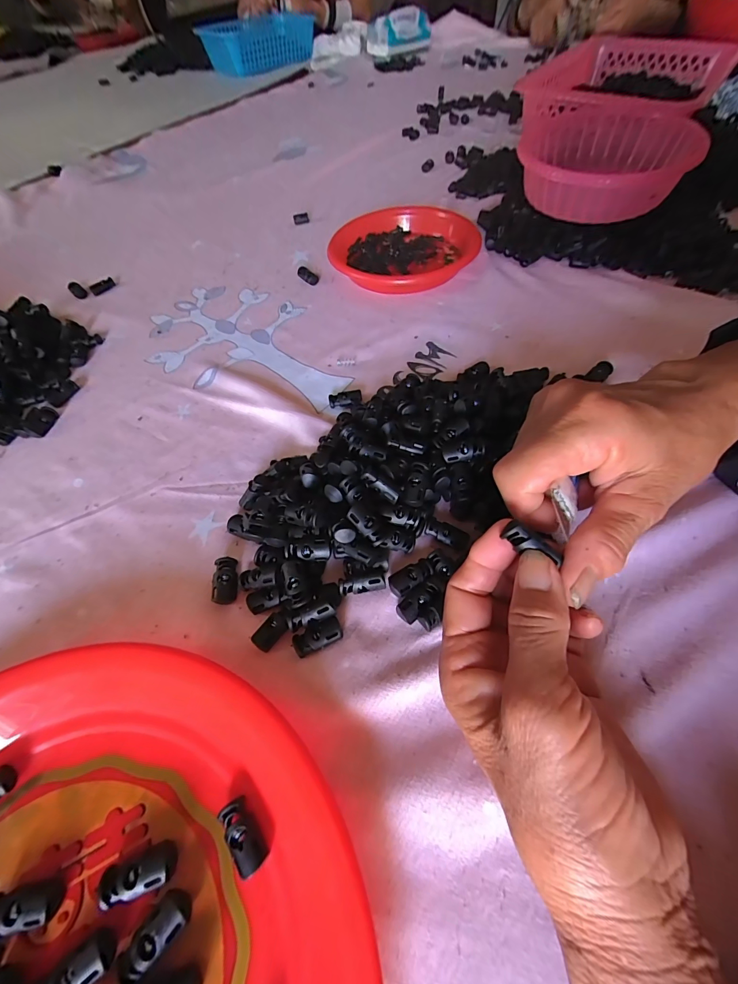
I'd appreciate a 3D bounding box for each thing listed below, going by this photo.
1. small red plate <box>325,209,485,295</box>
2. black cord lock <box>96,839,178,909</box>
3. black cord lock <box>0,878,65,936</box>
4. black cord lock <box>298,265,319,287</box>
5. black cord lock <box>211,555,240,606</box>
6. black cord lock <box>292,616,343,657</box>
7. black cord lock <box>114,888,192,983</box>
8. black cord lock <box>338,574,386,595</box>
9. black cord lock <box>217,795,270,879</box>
[{"bbox_3d":[0.038,-0.277,0.425,0.160,0.025,0.154,-2,58,2],"label":"small red plate"},{"bbox_3d":[-0.098,0.162,0.159,0.028,0.010,0.014,-18,59,-8],"label":"black cord lock"},{"bbox_3d":[-0.144,0.173,0.154,0.029,0.008,0.014,-11,58,-3],"label":"black cord lock"},{"bbox_3d":[-0.069,-0.248,0.425,0.014,0.011,0.031,-38,64,-18],"label":"black cord lock"},{"bbox_3d":[-0.089,0.055,0.232,0.013,0.011,0.027,-7,58,-1],"label":"black cord lock"},{"bbox_3d":[-0.029,0.081,0.209,0.027,0.009,0.014,-20,59,-9],"label":"black cord lock"},{"bbox_3d":[-0.085,0.178,0.149,0.013,0.010,0.029,33,65,21],"label":"black cord lock"},{"bbox_3d":[-0.004,0.056,0.222,0.028,0.010,0.009,-4,58,1],"label":"black cord lock"},{"bbox_3d":[-0.056,0.152,0.165,0.012,0.008,0.027,-36,63,-17],"label":"black cord lock"}]

